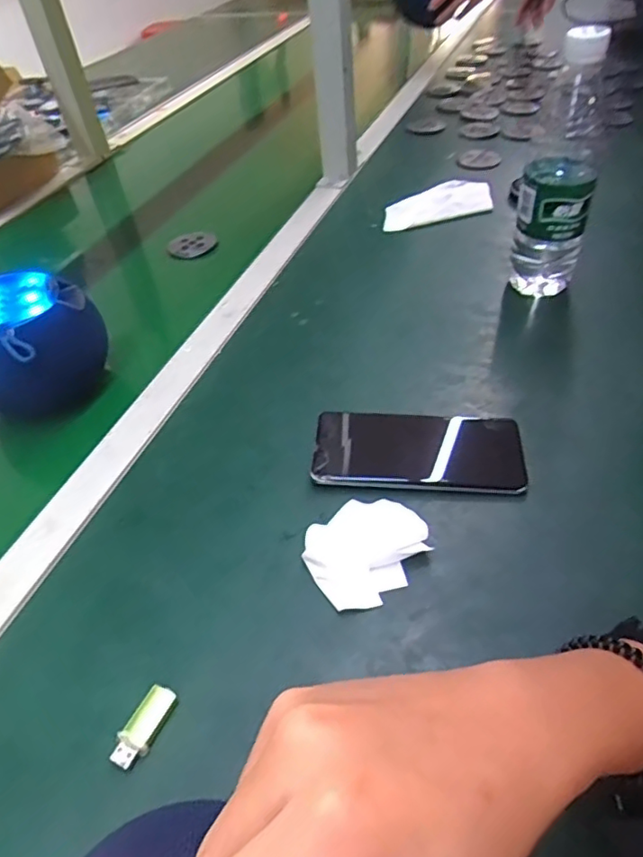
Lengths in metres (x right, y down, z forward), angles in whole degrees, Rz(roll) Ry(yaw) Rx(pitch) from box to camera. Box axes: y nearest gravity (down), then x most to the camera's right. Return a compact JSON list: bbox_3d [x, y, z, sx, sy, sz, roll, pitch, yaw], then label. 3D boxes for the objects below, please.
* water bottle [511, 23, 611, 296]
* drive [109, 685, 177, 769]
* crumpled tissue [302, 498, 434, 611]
[{"bbox_3d":[0.225,-0.235,0.544,0.067,0.229,0.061,13,49,18],"label":"water bottle"},{"bbox_3d":[-0.102,0.170,0.332,0.018,0.006,0.045,18,51,22],"label":"drive"},{"bbox_3d":[0.034,0.082,0.397,0.085,0.019,0.065,-16,47,-8],"label":"crumpled tissue"}]

